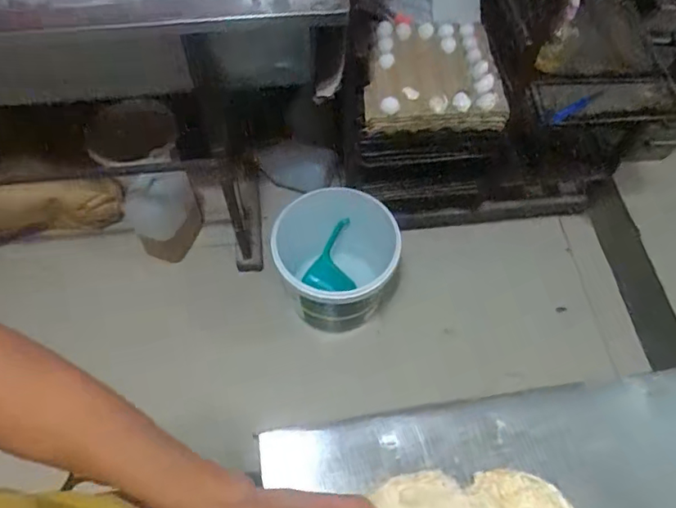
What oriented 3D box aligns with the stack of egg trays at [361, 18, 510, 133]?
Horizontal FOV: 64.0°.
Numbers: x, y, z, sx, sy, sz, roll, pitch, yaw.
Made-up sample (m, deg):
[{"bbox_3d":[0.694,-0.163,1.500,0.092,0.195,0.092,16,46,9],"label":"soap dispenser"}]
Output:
[{"bbox_3d":[0.200,-0.402,1.197,0.294,0.106,0.288,-3,60,-2],"label":"stack of egg trays"}]

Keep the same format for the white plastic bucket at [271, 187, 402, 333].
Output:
[{"bbox_3d":[-0.005,0.022,1.430,0.314,0.338,0.320,-3,60,-2],"label":"white plastic bucket"}]

